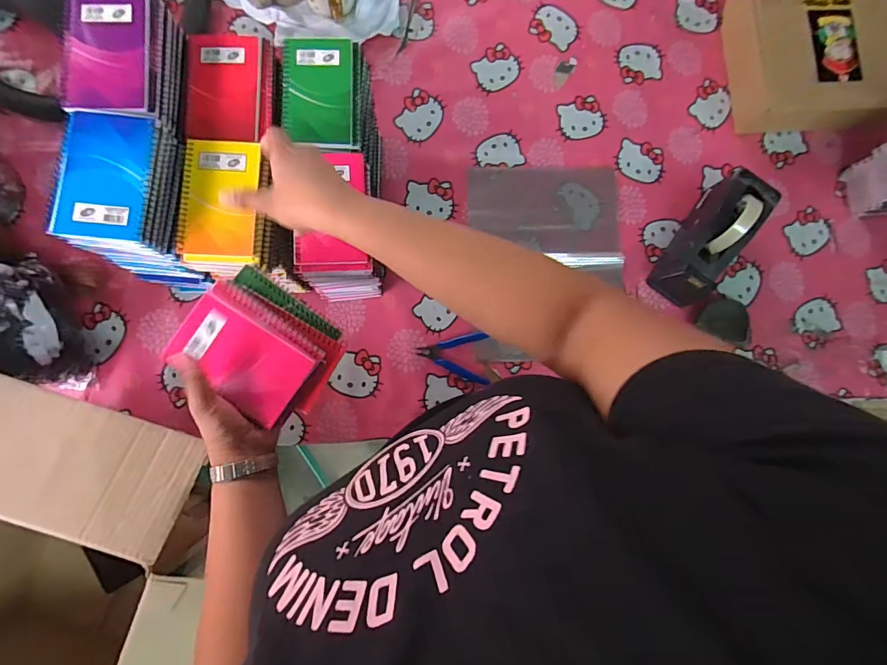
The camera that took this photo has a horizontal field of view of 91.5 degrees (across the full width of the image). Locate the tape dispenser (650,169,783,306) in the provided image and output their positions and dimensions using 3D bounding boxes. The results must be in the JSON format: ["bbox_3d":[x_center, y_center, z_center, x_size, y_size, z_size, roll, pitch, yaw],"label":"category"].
[{"bbox_3d":[0.422,-0.149,0.685,0.075,0.127,0.225,33,86,-1],"label":"tape dispenser"}]

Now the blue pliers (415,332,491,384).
[{"bbox_3d":[0.016,0.041,0.688,0.110,0.010,0.078,1,87,-3],"label":"blue pliers"}]

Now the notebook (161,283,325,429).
[{"bbox_3d":[-0.199,0.019,0.437,0.131,0.010,0.091,37,86,-1],"label":"notebook"}]

